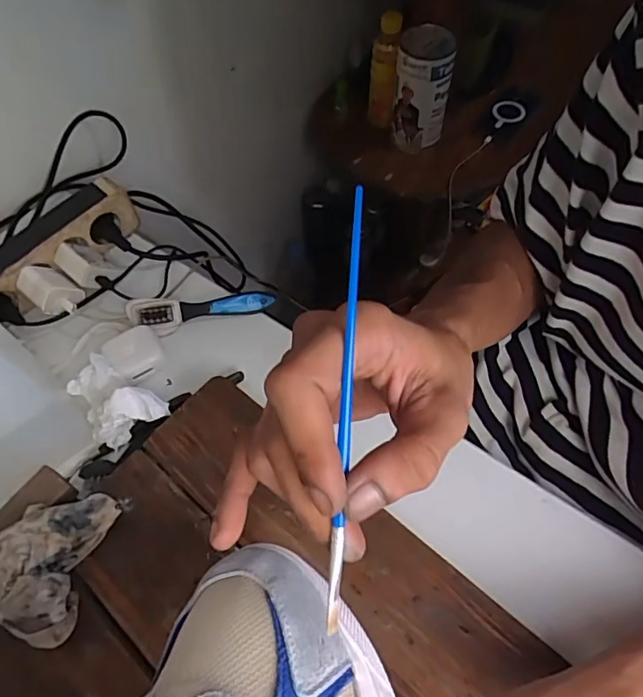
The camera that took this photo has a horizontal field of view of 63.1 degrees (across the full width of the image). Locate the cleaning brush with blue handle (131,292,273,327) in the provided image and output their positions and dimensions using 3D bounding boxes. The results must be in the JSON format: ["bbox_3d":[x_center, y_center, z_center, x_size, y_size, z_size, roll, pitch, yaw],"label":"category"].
[{"bbox_3d":[-0.120,-0.042,0.523,0.142,0.025,0.028,-11,60,-4],"label":"cleaning brush with blue handle"}]

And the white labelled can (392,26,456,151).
[{"bbox_3d":[0.159,-0.409,0.836,0.083,0.160,0.082,6,60,6],"label":"white labelled can"}]

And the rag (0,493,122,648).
[{"bbox_3d":[-0.190,0.146,0.365,0.061,0.039,0.096,12,61,9],"label":"rag"}]

